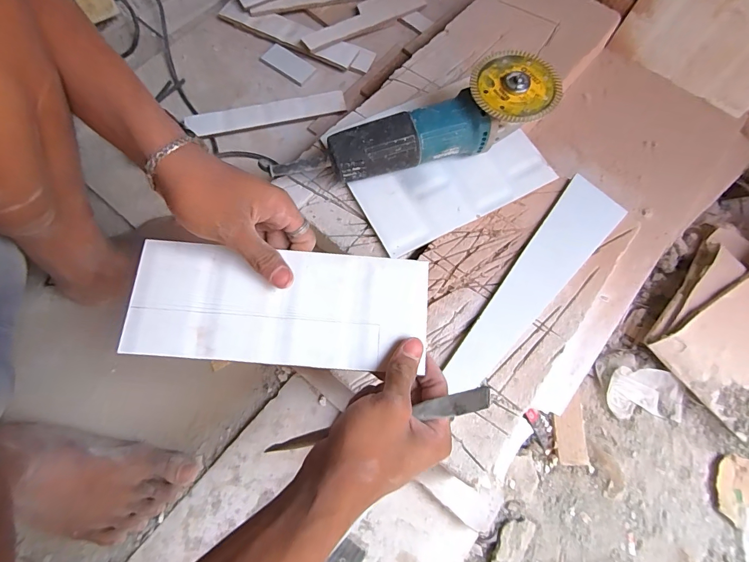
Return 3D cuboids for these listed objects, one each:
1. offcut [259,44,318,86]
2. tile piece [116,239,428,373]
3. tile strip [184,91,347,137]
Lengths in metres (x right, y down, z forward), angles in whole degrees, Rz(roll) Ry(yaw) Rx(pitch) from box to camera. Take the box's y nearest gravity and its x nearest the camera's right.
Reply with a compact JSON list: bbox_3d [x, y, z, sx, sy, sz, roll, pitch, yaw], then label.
[{"bbox_3d":[-0.146,-0.362,0.641,0.087,0.007,0.044,36,74,8],"label":"offcut"},{"bbox_3d":[-0.080,0.021,0.322,0.243,0.006,0.098,2,72,-1],"label":"tile piece"},{"bbox_3d":[-0.168,-0.262,0.598,0.241,0.009,0.041,-12,73,-5],"label":"tile strip"}]

